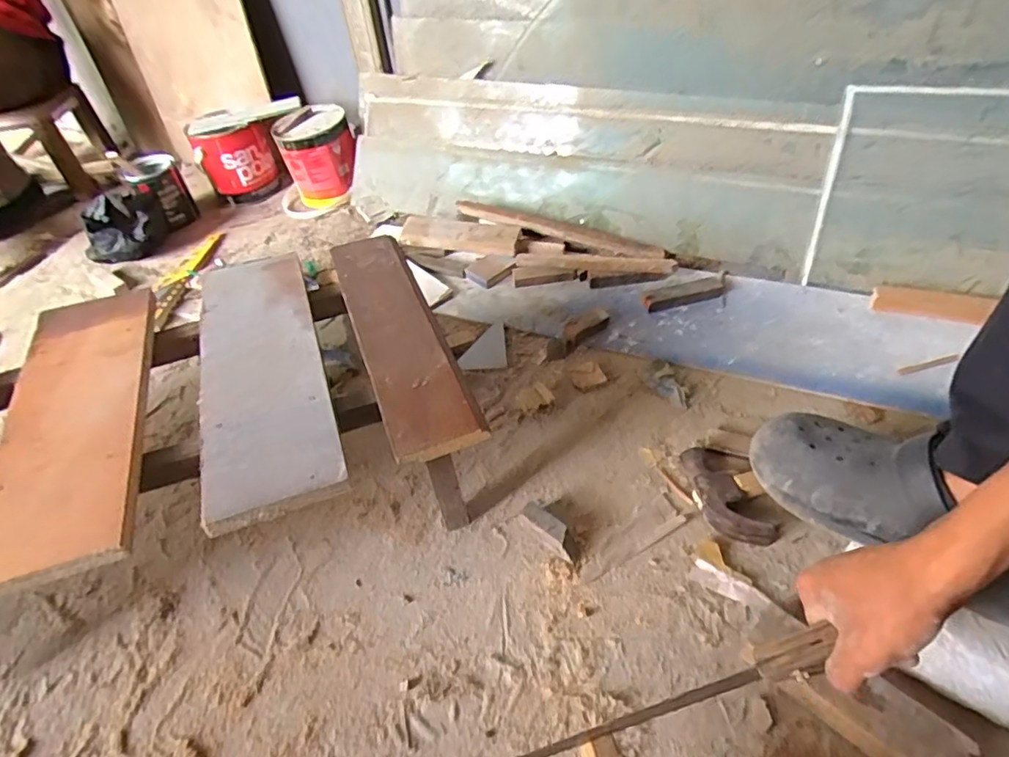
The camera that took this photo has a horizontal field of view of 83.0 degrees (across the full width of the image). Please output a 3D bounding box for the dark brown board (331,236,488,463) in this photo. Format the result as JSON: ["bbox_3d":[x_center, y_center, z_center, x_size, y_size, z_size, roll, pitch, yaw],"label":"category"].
[{"bbox_3d":[-0.112,-0.052,0.592,0.083,0.017,0.340,-19,48,-11],"label":"dark brown board"}]

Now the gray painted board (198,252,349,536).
[{"bbox_3d":[-0.236,-0.016,0.555,0.108,0.017,0.347,-19,48,-10],"label":"gray painted board"}]

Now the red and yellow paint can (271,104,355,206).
[{"bbox_3d":[-0.387,-0.460,1.212,0.150,0.174,0.151,-18,47,-9],"label":"red and yellow paint can"}]

